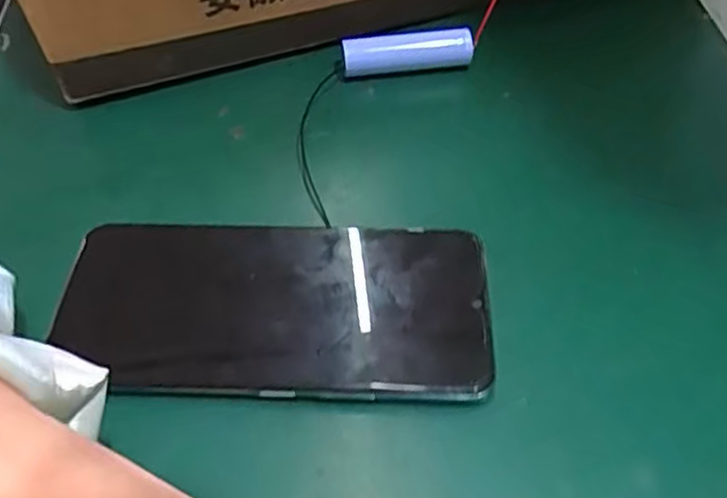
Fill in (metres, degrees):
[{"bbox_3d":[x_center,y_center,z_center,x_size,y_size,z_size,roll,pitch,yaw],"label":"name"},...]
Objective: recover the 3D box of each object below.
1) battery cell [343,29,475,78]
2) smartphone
[{"bbox_3d":[0.023,-0.100,0.348,0.066,0.017,0.013,-6,52,-5],"label":"battery cell"},{"bbox_3d":[-0.032,0.022,0.257,0.155,0.010,0.073,1,52,0],"label":"smartphone"}]

